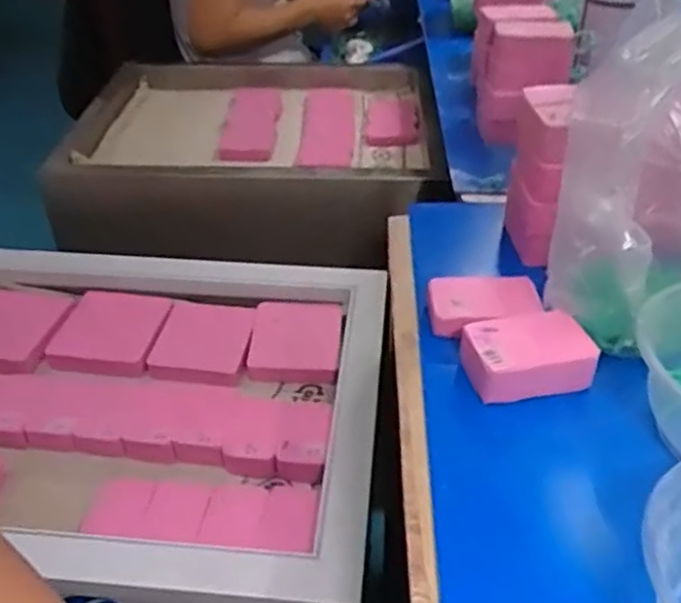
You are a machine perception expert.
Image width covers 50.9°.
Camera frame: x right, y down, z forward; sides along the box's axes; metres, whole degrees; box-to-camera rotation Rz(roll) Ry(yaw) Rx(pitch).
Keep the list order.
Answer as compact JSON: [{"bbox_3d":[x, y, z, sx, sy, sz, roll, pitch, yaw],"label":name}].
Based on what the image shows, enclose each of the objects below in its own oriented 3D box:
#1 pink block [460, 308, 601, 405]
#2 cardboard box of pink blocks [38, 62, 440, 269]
[{"bbox_3d":[0.114,0.034,0.440,0.079,0.030,0.050,-5,37,-7],"label":"pink block"},{"bbox_3d":[-0.122,-0.218,1.041,0.474,0.147,0.385,3,37,5],"label":"cardboard box of pink blocks"}]

